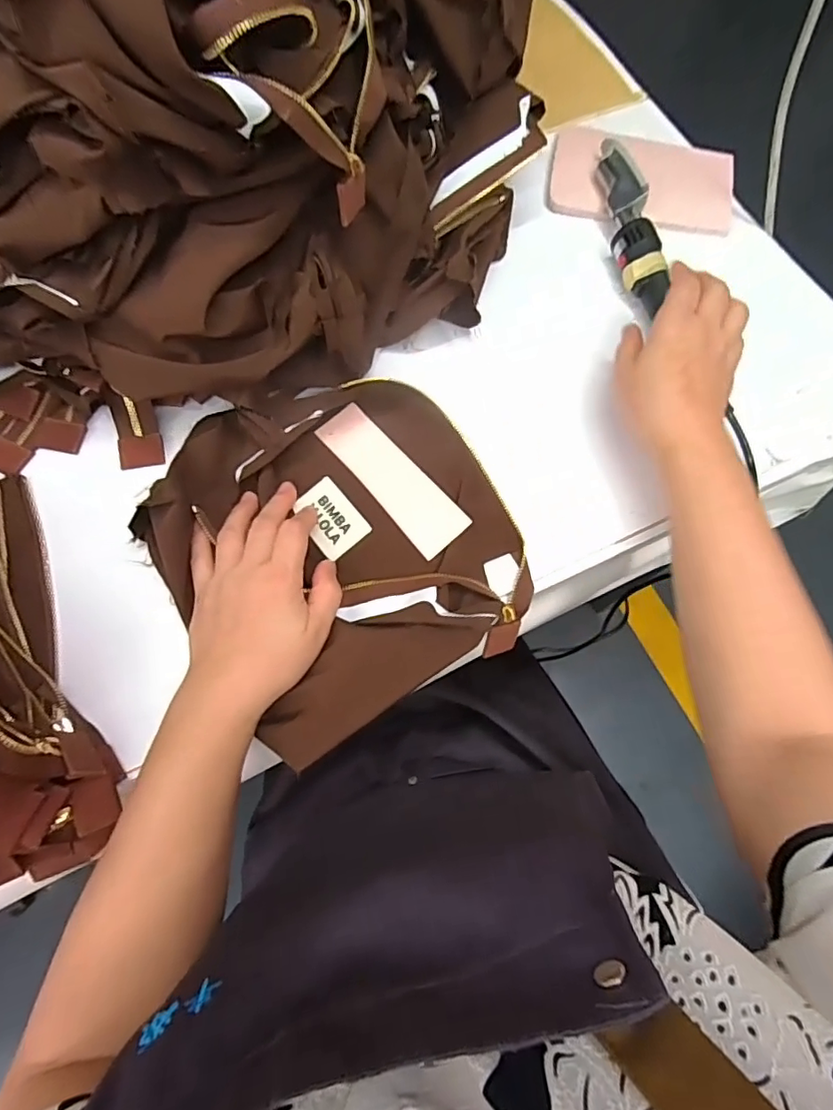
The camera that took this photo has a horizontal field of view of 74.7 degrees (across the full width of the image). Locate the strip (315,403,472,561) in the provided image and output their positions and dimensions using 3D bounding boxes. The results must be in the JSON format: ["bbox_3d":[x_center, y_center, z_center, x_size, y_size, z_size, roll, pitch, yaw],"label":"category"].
[{"bbox_3d":[-0.021,-0.063,0.441,0.045,0.004,0.145,-38,75,-14],"label":"strip"}]

